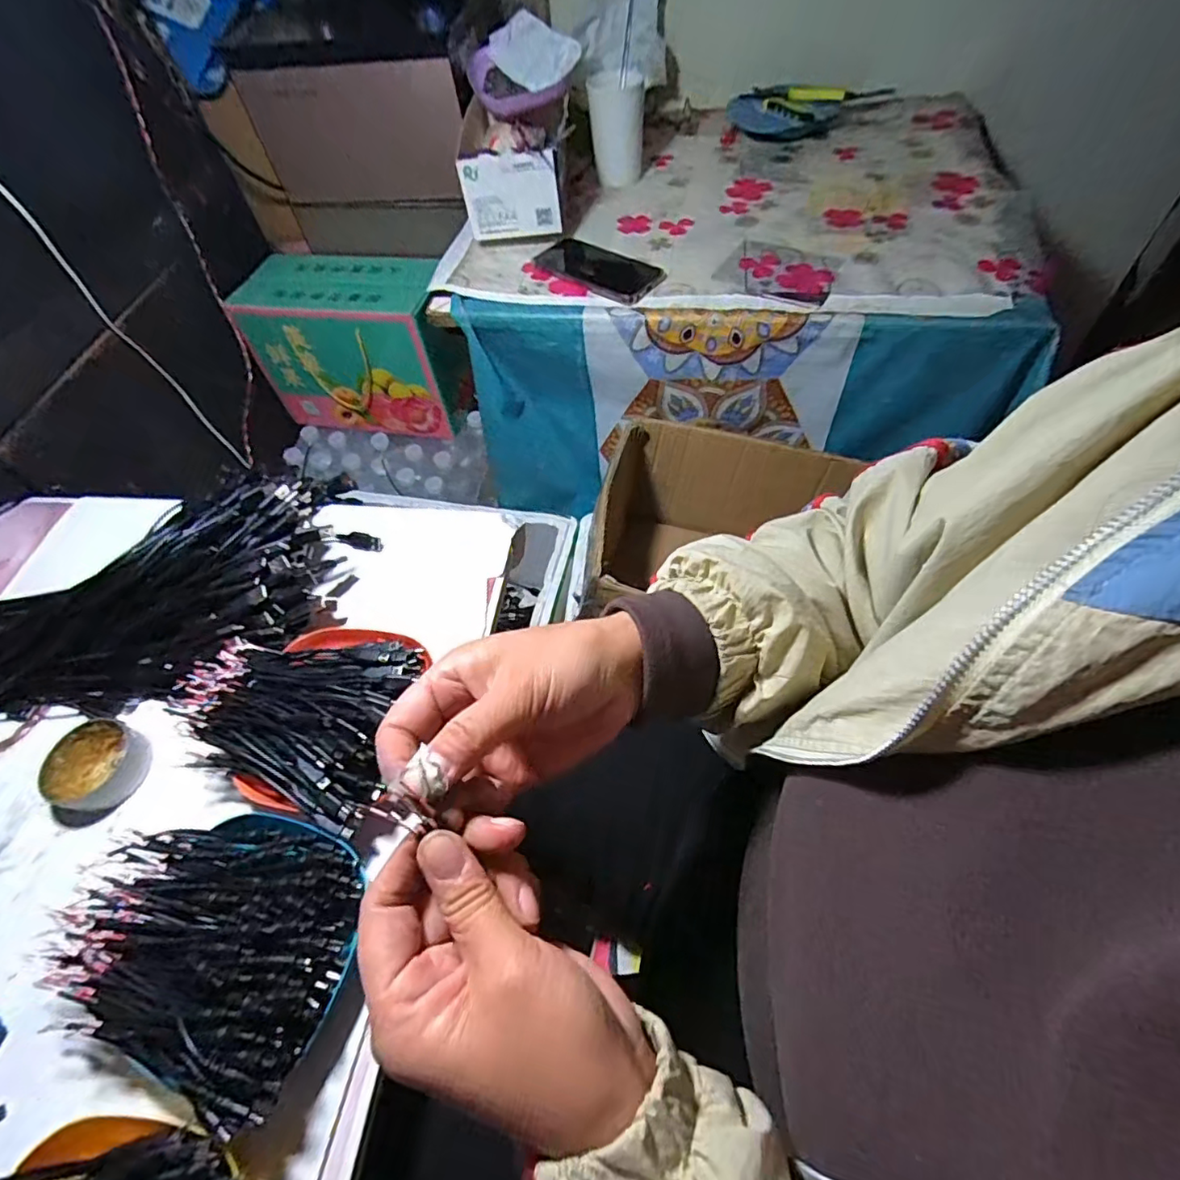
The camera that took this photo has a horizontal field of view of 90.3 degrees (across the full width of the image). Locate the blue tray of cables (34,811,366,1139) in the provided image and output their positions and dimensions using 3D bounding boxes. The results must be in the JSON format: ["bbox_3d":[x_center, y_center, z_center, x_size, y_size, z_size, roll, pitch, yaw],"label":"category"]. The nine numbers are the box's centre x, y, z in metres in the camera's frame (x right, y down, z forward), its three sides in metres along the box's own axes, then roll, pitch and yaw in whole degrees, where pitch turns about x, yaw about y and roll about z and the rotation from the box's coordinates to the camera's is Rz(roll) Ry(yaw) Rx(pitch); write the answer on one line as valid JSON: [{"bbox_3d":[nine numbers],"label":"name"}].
[{"bbox_3d":[-0.223,0.206,0.358,0.171,0.064,0.131,16,60,15],"label":"blue tray of cables"}]

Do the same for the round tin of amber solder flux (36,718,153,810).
[{"bbox_3d":[-0.375,0.132,0.447,0.059,0.024,0.063,-2,57,3],"label":"round tin of amber solder flux"}]

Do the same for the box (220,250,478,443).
[{"bbox_3d":[-0.376,-0.408,0.990,0.325,0.228,0.148,7,58,9],"label":"box"}]

